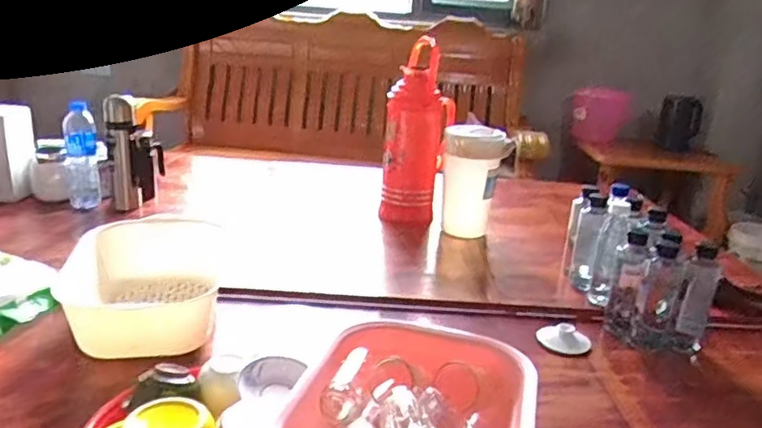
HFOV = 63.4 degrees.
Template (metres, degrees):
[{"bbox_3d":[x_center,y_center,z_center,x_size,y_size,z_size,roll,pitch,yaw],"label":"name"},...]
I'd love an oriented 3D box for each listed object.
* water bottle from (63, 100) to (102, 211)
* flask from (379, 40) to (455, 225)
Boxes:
[{"bbox_3d":[-0.666,-0.125,1.376,0.068,0.227,0.065,-10,22,-35],"label":"water bottle"},{"bbox_3d":[0.090,-0.182,1.458,0.147,0.390,0.143,7,18,11],"label":"flask"}]

